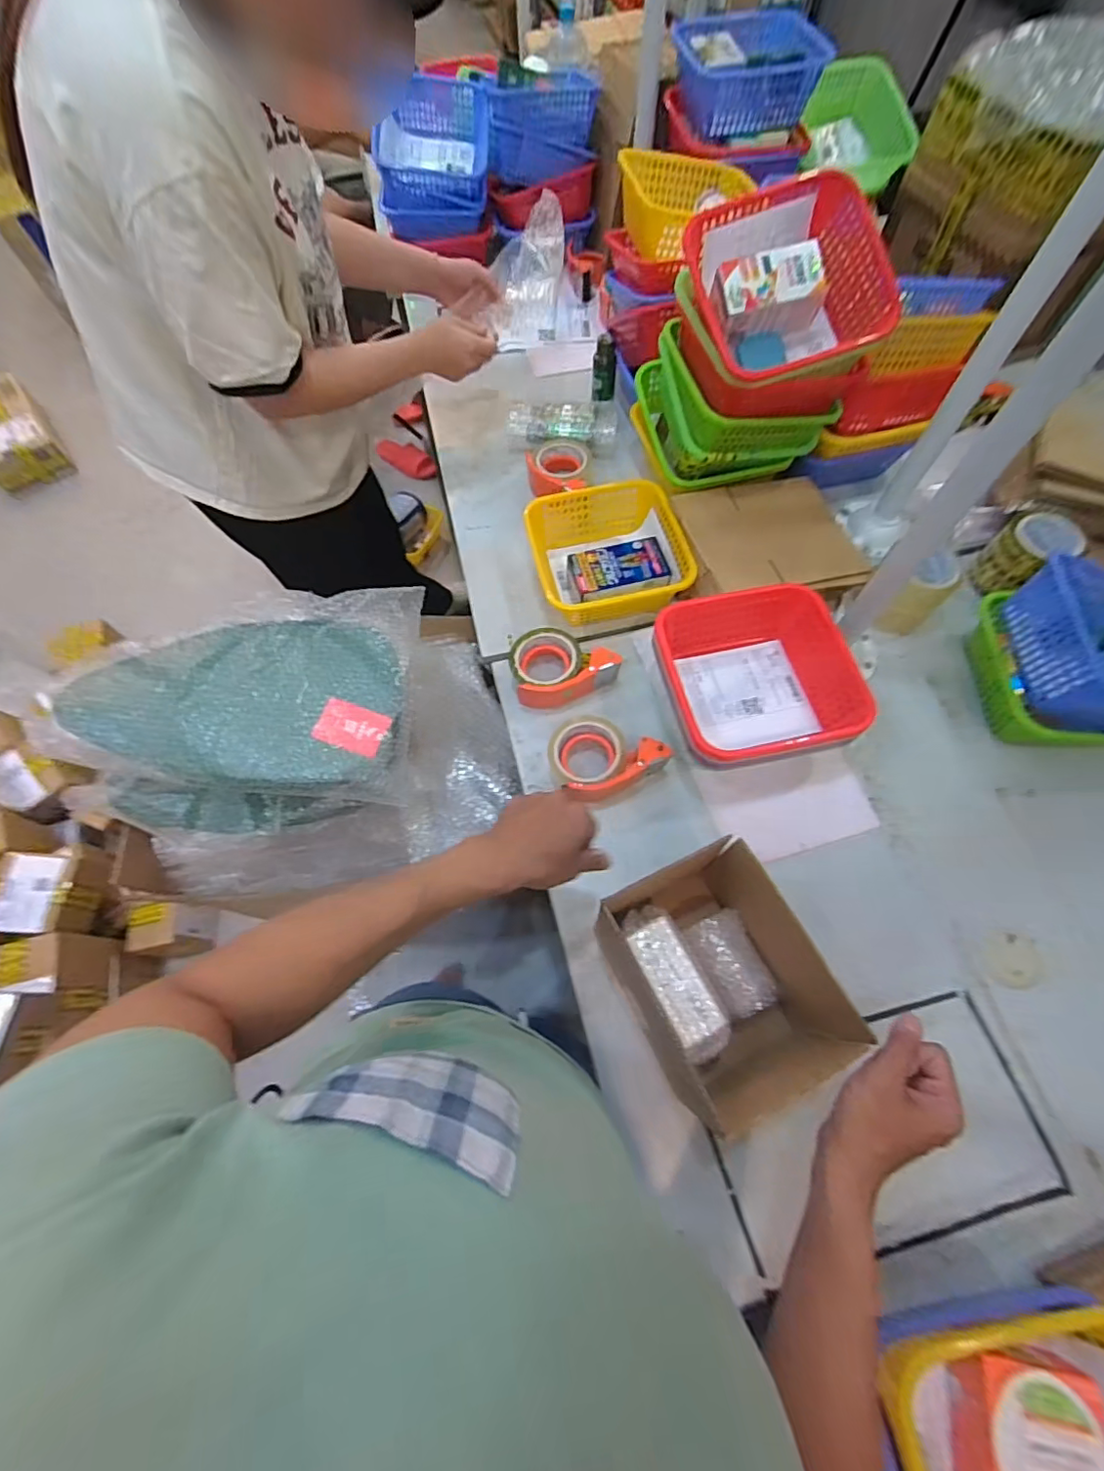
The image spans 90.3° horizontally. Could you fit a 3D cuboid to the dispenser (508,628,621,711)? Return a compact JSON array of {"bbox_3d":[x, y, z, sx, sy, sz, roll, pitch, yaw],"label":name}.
[{"bbox_3d":[0.007,-0.093,0.773,0.134,0.063,0.126,0,65,1],"label":"dispenser"}]

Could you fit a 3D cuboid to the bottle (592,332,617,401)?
[{"bbox_3d":[0.094,-0.657,0.980,0.041,0.101,0.034,5,66,3],"label":"bottle"}]

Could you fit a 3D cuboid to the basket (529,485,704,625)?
[{"bbox_3d":[0.081,-0.280,0.847,0.219,0.077,0.223,-11,66,-4],"label":"basket"}]

